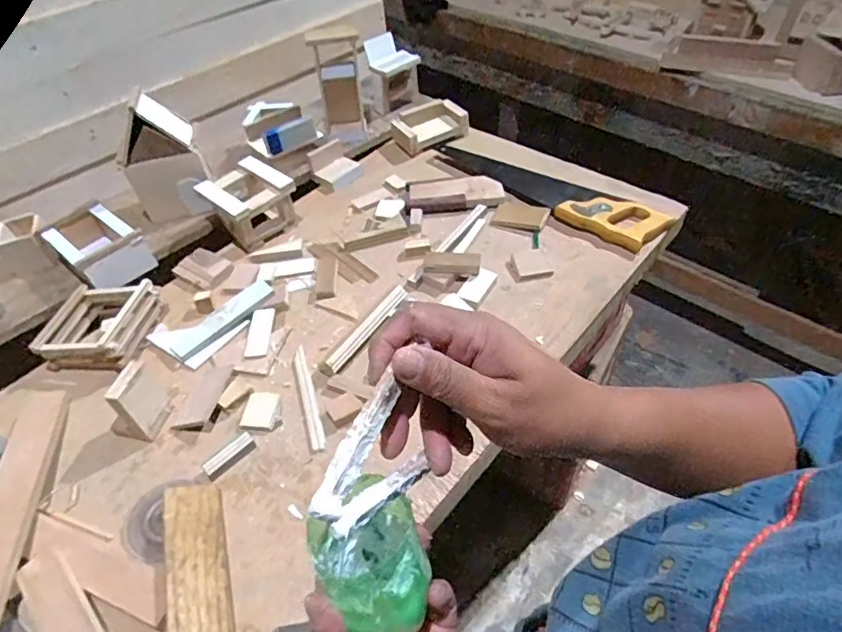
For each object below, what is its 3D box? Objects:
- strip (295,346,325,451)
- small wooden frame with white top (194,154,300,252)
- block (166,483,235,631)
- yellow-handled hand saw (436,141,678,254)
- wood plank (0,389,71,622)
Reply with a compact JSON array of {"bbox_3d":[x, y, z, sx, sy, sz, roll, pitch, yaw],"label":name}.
[{"bbox_3d":[-0.136,0.095,0.645,0.015,0.004,0.153,-16,48,-9],"label":"strip"},{"bbox_3d":[-0.272,-0.180,0.847,0.129,0.081,0.110,33,59,31],"label":"small wooden frame with white top"},{"bbox_3d":[-0.209,0.231,0.501,0.045,0.028,0.165,-18,48,-10],"label":"block"},{"bbox_3d":[0.202,-0.226,0.913,0.111,0.023,0.435,-38,55,-26],"label":"yellow-handled hand saw"},{"bbox_3d":[-0.414,0.177,0.546,0.051,0.017,0.288,-2,36,-18],"label":"wood plank"}]

